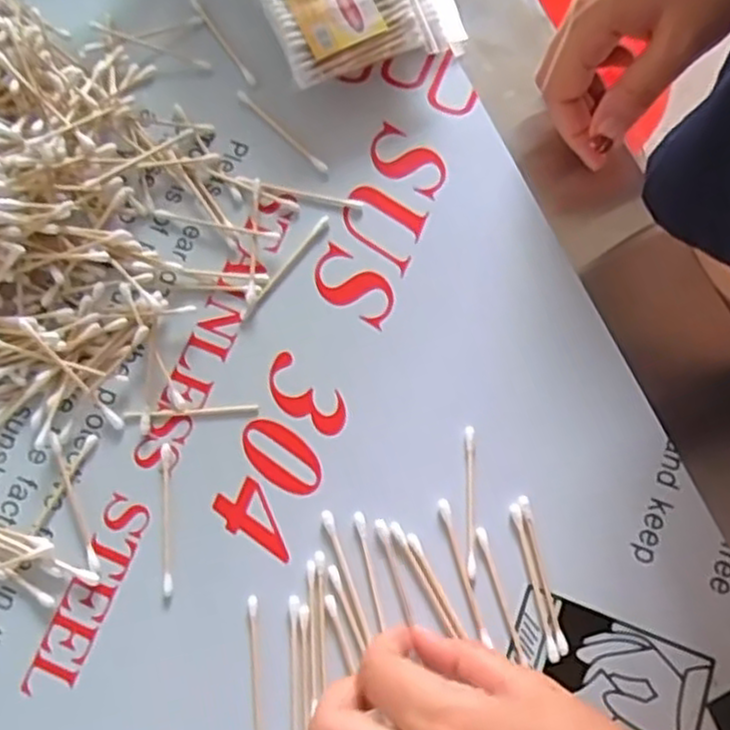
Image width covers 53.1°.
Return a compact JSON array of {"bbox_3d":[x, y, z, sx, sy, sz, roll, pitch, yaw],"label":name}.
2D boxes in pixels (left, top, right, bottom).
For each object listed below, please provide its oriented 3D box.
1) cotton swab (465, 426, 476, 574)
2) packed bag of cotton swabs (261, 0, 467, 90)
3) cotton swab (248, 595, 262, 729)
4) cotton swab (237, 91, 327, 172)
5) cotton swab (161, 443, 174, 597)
[{"bbox_3d":[0.051,0.064,0.352,0.005,0.004,0.071,2,74,1],"label":"cotton swab"},{"bbox_3d":[0.002,-0.199,0.416,0.110,0.042,0.067,-20,75,-6],"label":"packed bag of cotton swabs"},{"bbox_3d":[-0.049,0.143,0.333,0.005,0.004,0.072,-6,74,-1],"label":"cotton swab"},{"bbox_3d":[-0.047,-0.132,0.411,0.006,0.005,0.071,-43,78,-11],"label":"cotton swab"},{"bbox_3d":[-0.096,0.074,0.355,0.005,0.004,0.071,-5,74,-1],"label":"cotton swab"}]

